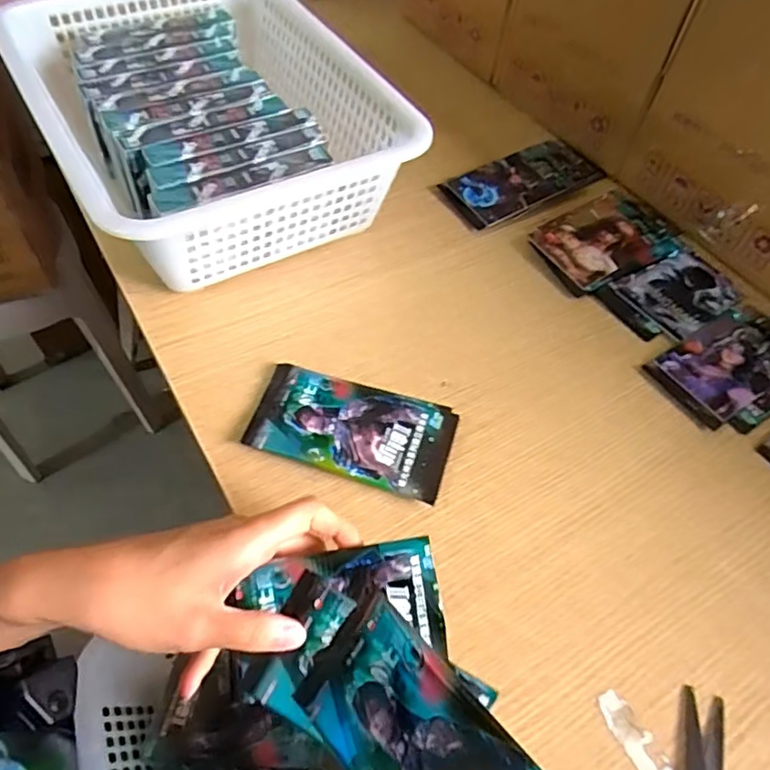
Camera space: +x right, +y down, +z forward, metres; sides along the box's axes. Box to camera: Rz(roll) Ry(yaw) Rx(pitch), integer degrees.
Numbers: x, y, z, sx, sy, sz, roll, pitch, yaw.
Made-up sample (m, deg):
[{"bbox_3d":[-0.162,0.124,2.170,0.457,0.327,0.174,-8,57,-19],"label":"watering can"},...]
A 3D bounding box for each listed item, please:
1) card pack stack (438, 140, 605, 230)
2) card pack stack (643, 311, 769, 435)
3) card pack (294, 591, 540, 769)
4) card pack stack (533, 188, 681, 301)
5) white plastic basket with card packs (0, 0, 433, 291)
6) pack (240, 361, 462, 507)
[{"bbox_3d":[0.148,-0.206,0.598,0.168,0.014,0.075,-24,61,-19],"label":"card pack stack"},{"bbox_3d":[0.292,-0.015,0.486,0.139,0.010,0.085,-25,62,-20],"label":"card pack stack"},{"bbox_3d":[0.015,0.149,0.238,0.113,0.007,0.070,41,105,36],"label":"card pack"},{"bbox_3d":[0.208,-0.137,0.558,0.141,0.013,0.087,-28,63,-22],"label":"card pack stack"},{"bbox_3d":[-0.159,-0.241,0.542,0.261,0.104,0.356,-25,62,-20],"label":"white plastic basket with card packs"},{"bbox_3d":[-0.023,0.031,0.426,0.141,0.012,0.078,16,56,6],"label":"pack"}]

